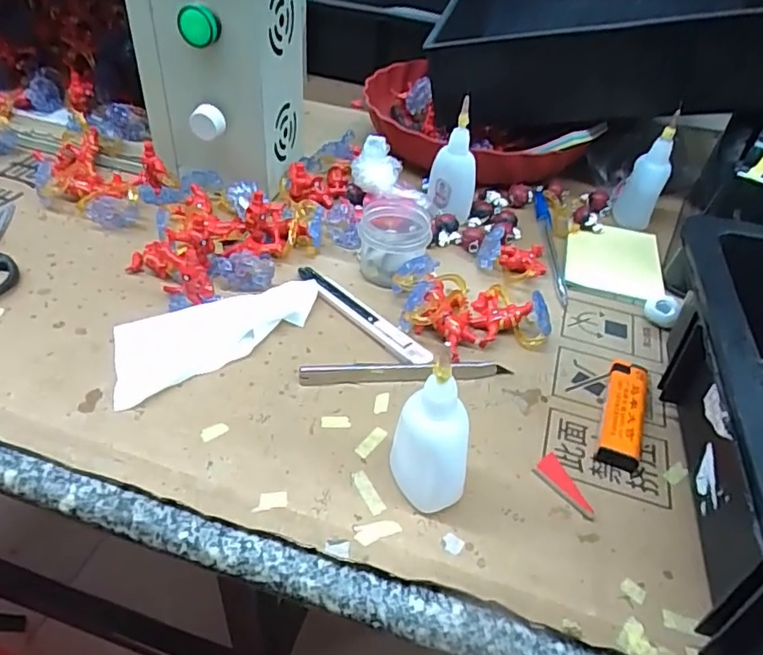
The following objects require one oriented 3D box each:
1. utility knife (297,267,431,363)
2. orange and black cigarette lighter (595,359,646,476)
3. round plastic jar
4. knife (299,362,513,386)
[{"bbox_3d":[-0.014,-0.011,0.401,0.020,0.012,0.129,-29,52,-33],"label":"utility knife"},{"bbox_3d":[0.148,0.051,0.355,0.023,0.014,0.084,18,43,14],"label":"orange and black cigarette lighter"},{"bbox_3d":[0.009,-0.066,0.439,0.051,0.045,0.063,3,41,-2],"label":"round plastic jar"},{"bbox_3d":[0.016,0.028,0.367,0.132,0.010,0.012,-3,42,-8],"label":"knife"}]

